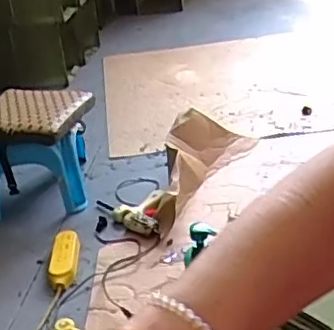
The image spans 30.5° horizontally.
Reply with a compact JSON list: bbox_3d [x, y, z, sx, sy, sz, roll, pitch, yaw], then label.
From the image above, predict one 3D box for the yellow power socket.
[{"bbox_3d":[-0.242,0.219,1.441,0.066,0.031,0.198,-7,28,0],"label":"yellow power socket"}]

